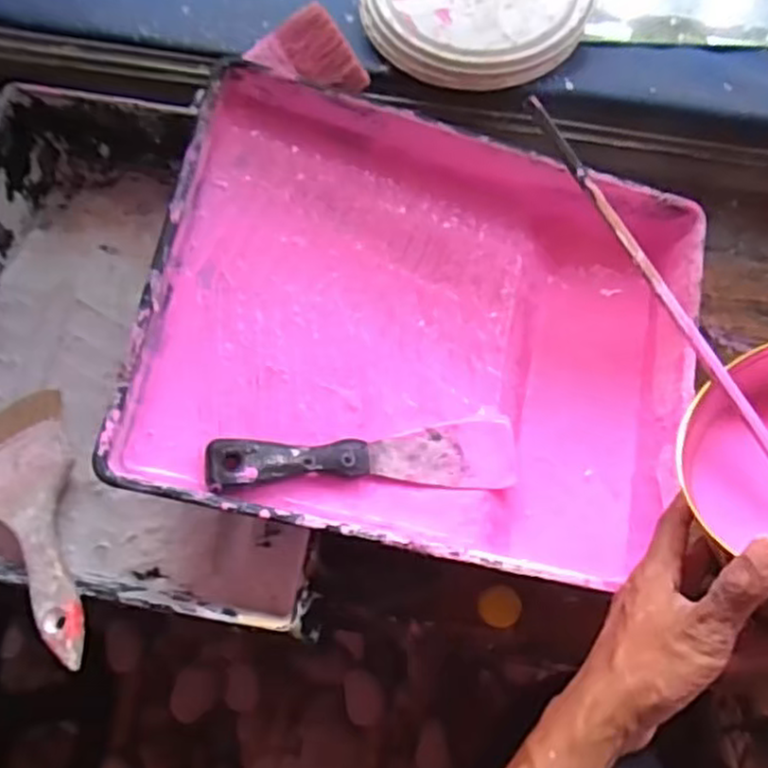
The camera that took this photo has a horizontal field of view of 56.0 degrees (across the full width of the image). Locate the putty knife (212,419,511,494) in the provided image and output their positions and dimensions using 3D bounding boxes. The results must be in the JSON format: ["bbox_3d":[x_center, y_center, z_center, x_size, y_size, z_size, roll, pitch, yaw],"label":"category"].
[{"bbox_3d":[-0.006,0.046,0.456,0.204,0.012,0.043,1,74,-24],"label":"putty knife"}]

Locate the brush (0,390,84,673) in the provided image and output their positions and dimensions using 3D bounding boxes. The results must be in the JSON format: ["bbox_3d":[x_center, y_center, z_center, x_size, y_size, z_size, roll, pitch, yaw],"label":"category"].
[{"bbox_3d":[-0.227,0.089,0.463,0.073,0.012,0.195,-28,59,-6],"label":"brush"}]

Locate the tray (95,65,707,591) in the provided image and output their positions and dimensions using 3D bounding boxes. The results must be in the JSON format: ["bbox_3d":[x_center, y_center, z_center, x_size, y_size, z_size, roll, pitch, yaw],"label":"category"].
[{"bbox_3d":[0.036,-0.036,0.474,0.360,0.072,0.284,15,74,-15],"label":"tray"}]

